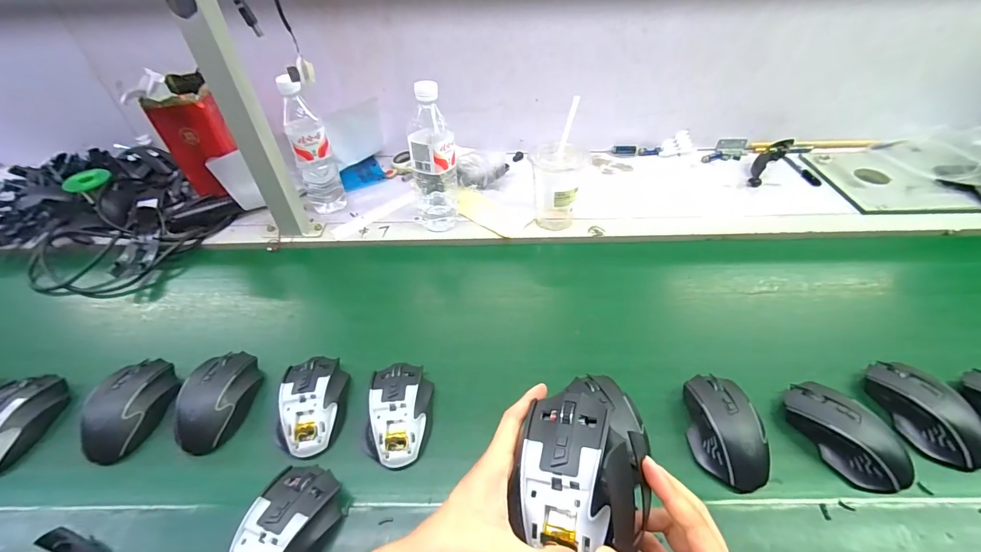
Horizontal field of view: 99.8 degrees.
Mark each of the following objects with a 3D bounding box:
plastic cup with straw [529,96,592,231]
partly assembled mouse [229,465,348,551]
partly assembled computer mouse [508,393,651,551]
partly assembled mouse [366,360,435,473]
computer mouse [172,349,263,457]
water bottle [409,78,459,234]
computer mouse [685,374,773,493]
[{"bbox_3d":[0.109,-0.163,0.665,0.086,0.186,0.081,7,46,9],"label":"plastic cup with straw"},{"bbox_3d":[-0.180,0.226,0.363,0.066,0.038,0.112,10,46,11],"label":"partly assembled mouse"},{"bbox_3d":[0.062,0.131,0.276,0.085,0.047,0.107,9,47,14],"label":"partly assembled computer mouse"},{"bbox_3d":[-0.098,0.151,0.460,0.065,0.049,0.111,-5,45,-3],"label":"partly assembled mouse"},{"bbox_3d":[-0.311,0.136,0.470,0.068,0.037,0.118,3,45,4],"label":"computer mouse"},{"bbox_3d":[-0.091,-0.176,0.654,0.076,0.224,0.058,-7,45,-5],"label":"water bottle"},{"bbox_3d":[0.246,0.156,0.435,0.080,0.032,0.113,7,46,8],"label":"computer mouse"}]

